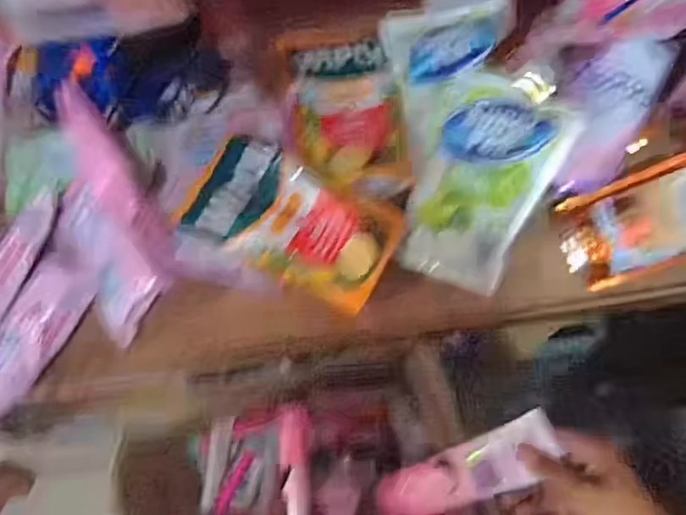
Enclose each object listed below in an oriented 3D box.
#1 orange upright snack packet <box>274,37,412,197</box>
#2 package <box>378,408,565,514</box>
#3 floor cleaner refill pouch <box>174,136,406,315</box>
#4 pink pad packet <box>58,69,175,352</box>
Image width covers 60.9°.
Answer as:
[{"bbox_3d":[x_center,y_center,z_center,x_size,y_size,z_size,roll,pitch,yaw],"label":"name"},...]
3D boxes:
[{"bbox_3d":[0.002,-0.187,0.696,0.127,0.025,0.255,-9,63,-2],"label":"orange upright snack packet"},{"bbox_3d":[0.106,0.188,0.506,0.164,0.018,0.049,-32,73,15],"label":"package"},{"bbox_3d":[-0.055,-0.045,0.627,0.220,0.025,0.120,26,75,10],"label":"floor cleaner refill pouch"},{"bbox_3d":[-0.236,-0.047,0.613,0.089,0.030,0.263,-11,96,-2],"label":"pink pad packet"}]

